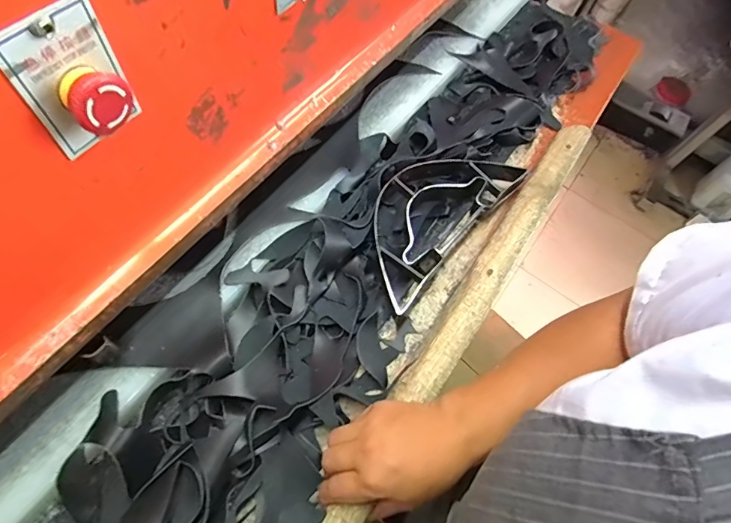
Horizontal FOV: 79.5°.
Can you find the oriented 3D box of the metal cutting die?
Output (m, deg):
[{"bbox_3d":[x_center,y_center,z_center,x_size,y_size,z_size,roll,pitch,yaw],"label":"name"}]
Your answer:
[{"bbox_3d":[0.077,-0.060,0.549,0.124,0.039,0.267,39,65,15],"label":"metal cutting die"}]

